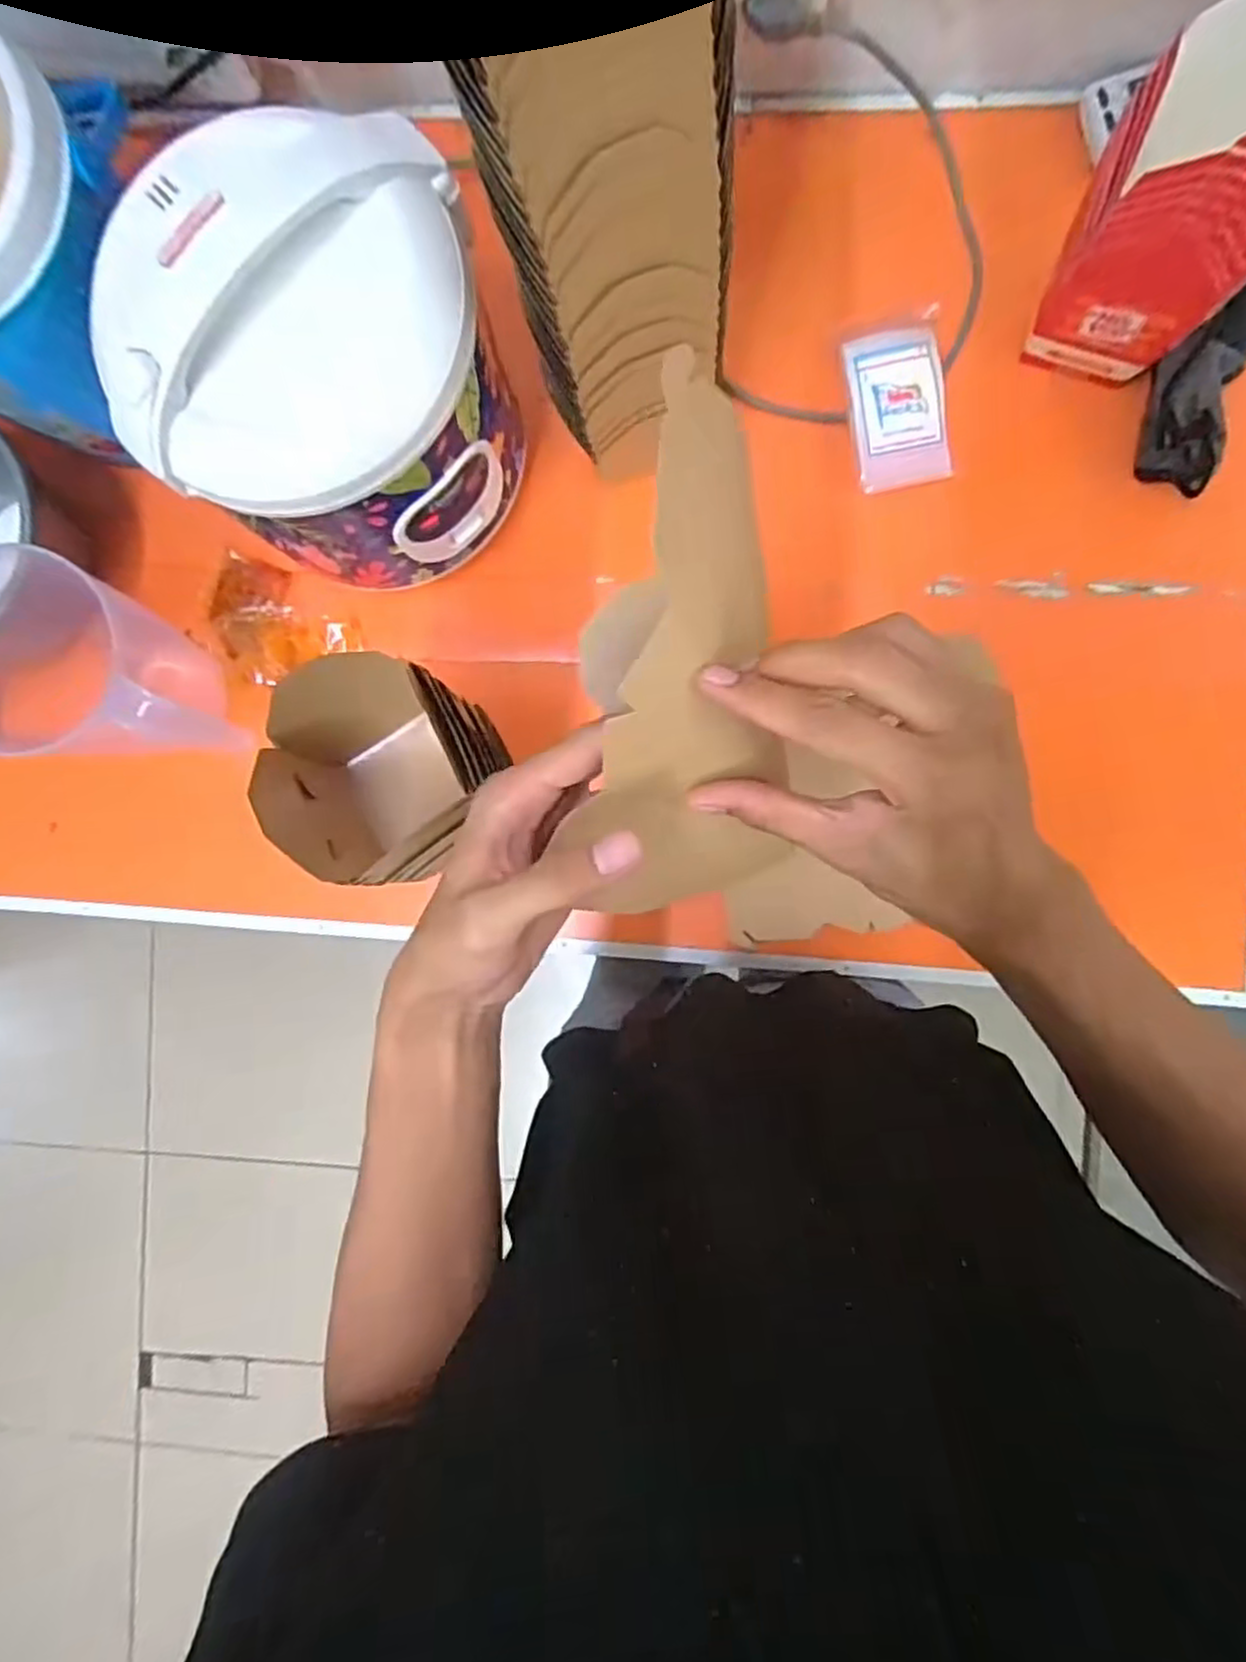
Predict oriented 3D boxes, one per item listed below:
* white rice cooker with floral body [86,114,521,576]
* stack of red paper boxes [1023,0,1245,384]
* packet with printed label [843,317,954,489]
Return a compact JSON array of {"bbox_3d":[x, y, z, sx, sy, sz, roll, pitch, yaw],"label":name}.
[{"bbox_3d":[-0.213,-0.322,0.551,0.235,0.208,0.218,8,91,5],"label":"white rice cooker with floral body"},{"bbox_3d":[0.374,-0.421,0.516,0.127,0.204,0.105,30,92,4],"label":"stack of red paper boxes"},{"bbox_3d":[0.231,-0.358,0.637,0.074,0.019,0.128,-8,89,5],"label":"packet with printed label"}]

